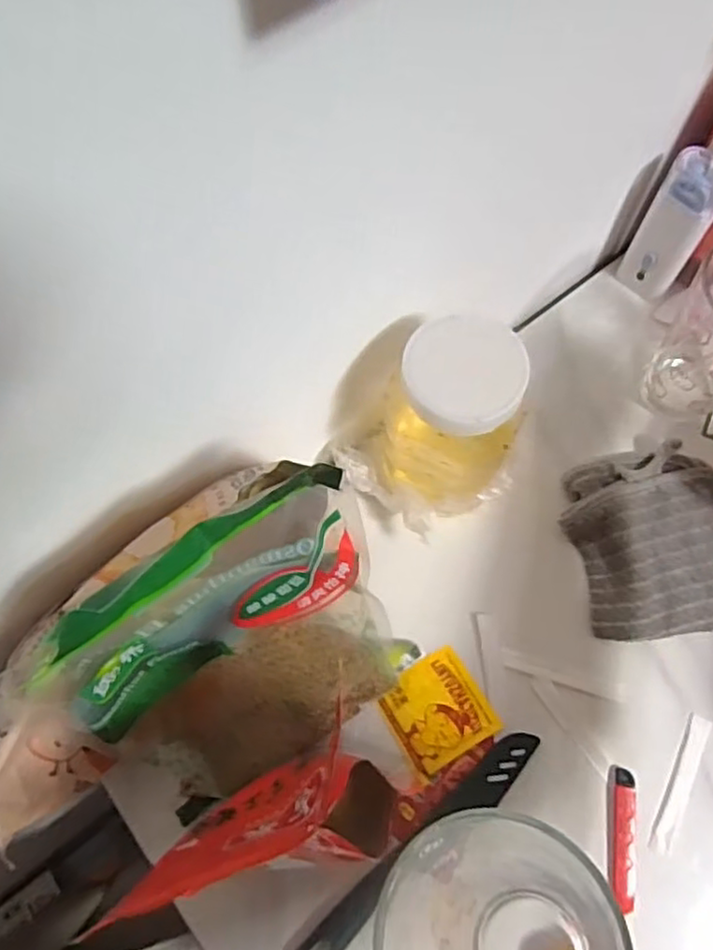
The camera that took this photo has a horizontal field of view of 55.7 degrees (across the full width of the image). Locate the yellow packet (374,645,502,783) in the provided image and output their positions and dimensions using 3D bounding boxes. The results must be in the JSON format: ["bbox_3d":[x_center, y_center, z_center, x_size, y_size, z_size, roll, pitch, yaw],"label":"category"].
[{"bbox_3d":[0.055,0.158,0.454,0.064,0.005,0.063,-30,71,-10],"label":"yellow packet"}]

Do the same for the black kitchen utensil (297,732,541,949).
[{"bbox_3d":[0.041,0.234,0.422,0.196,0.007,0.024,-39,73,-13],"label":"black kitchen utensil"}]

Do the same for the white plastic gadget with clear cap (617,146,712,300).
[{"bbox_3d":[0.238,-0.183,0.513,0.043,0.123,0.029,29,72,12],"label":"white plastic gadget with clear cap"}]

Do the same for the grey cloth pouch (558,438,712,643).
[{"bbox_3d":[0.216,0.044,0.475,0.126,0.025,0.134,-13,69,-3],"label":"grey cloth pouch"}]

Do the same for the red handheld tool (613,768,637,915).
[{"bbox_3d":[0.167,0.226,0.418,0.013,0.005,0.078,7,69,4],"label":"red handheld tool"}]

